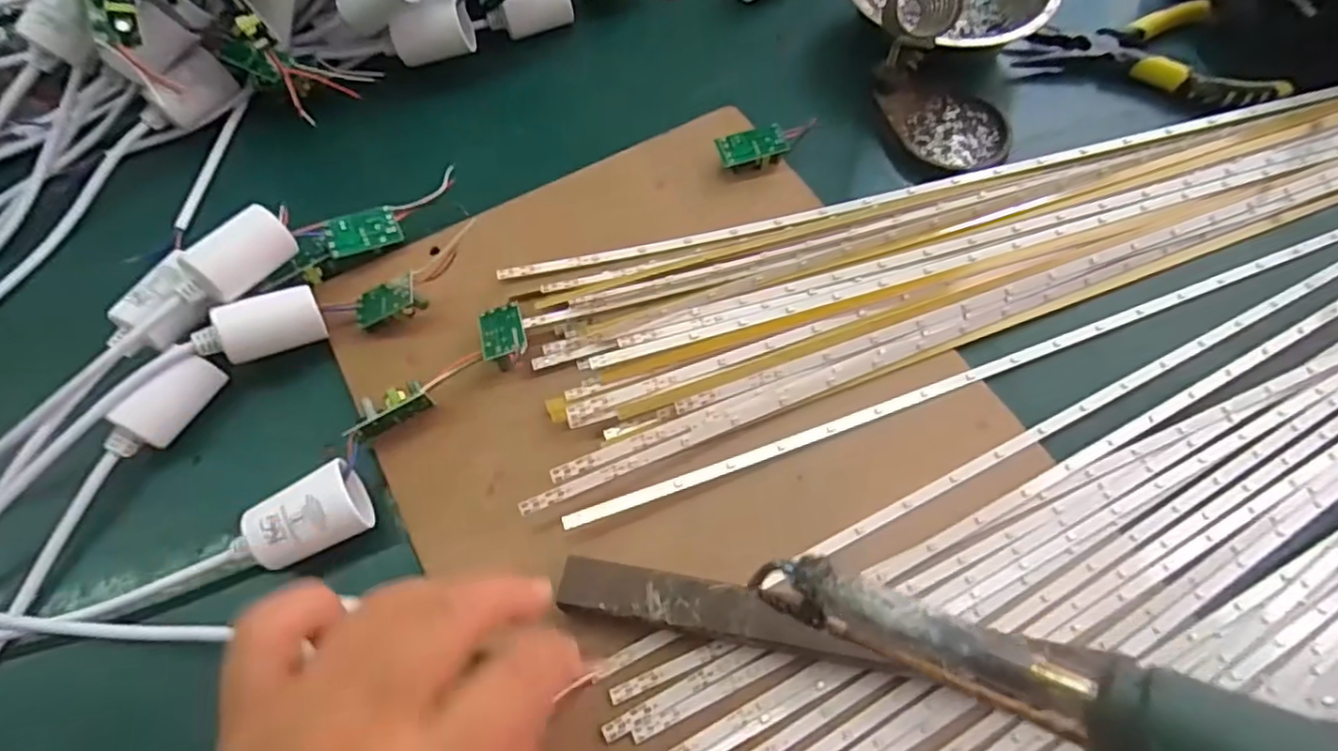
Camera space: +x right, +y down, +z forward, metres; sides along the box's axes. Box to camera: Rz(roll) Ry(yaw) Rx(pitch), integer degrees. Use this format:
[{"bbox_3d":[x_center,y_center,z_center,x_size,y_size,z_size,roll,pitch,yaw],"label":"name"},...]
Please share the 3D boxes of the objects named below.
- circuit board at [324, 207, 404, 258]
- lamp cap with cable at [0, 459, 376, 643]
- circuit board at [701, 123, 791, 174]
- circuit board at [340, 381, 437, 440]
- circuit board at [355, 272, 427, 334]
[{"bbox_3d":[-0.159,-0.075,0.350,0.036,0.004,0.020,-26,89,-24],"label":"circuit board"},{"bbox_3d":[-0.213,0.085,0.272,0.179,0.025,0.032,-23,66,-10],"label":"lamp cap with cable"},{"bbox_3d":[0.045,-0.128,0.383,0.043,0.015,0.021,-13,65,-5],"label":"circuit board"},{"bbox_3d":[-0.129,0.015,0.305,0.038,0.014,0.012,-33,67,-28],"label":"circuit board"},{"bbox_3d":[-0.139,-0.036,0.332,0.035,0.009,0.019,-18,89,11],"label":"circuit board"}]

